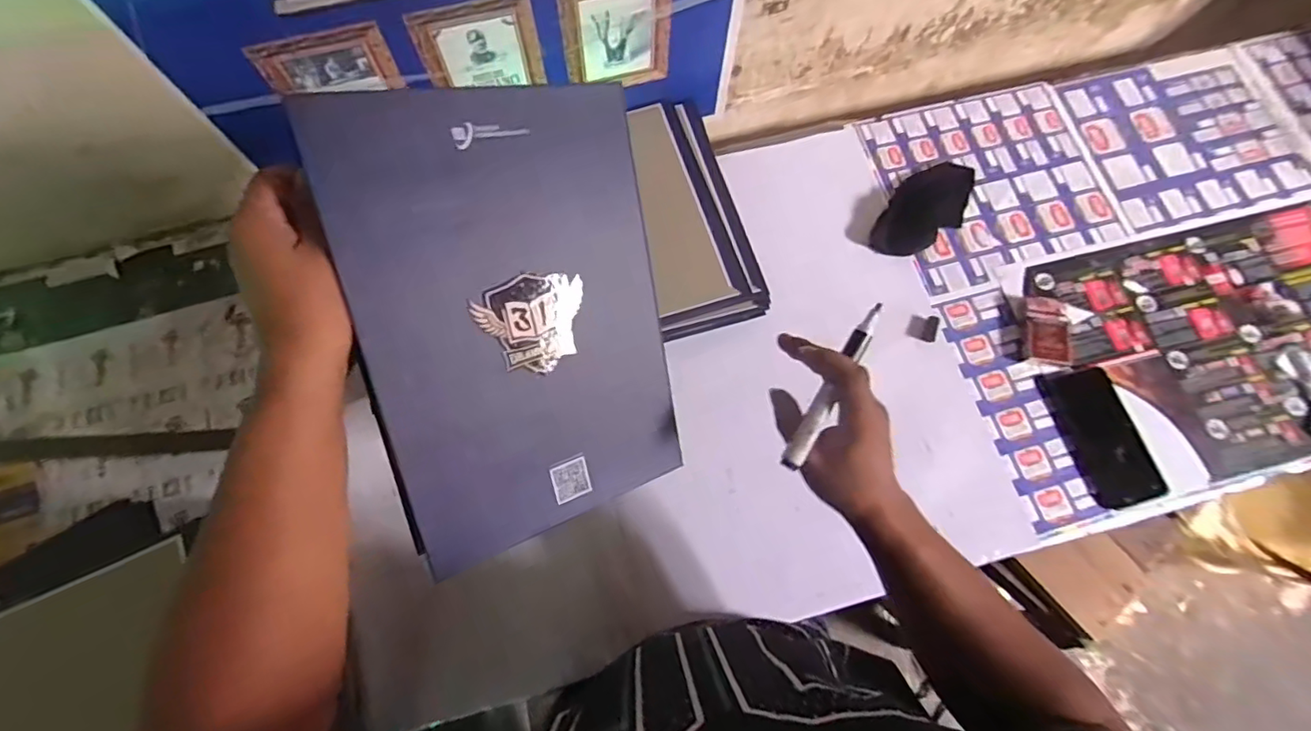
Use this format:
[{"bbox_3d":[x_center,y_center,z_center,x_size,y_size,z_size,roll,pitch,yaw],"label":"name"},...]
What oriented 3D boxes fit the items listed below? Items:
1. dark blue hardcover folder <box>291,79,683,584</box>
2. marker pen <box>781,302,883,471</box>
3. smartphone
[{"bbox_3d":[-0.089,-0.029,0.390,0.205,0.019,0.295,-16,105,-23],"label":"dark blue hardcover folder"},{"bbox_3d":[0.131,0.015,0.414,0.014,0.013,0.136,30,86,8],"label":"marker pen"},{"bbox_3d":[0.536,0.083,0.678,0.094,0.014,0.168,-15,79,-6],"label":"smartphone"}]

